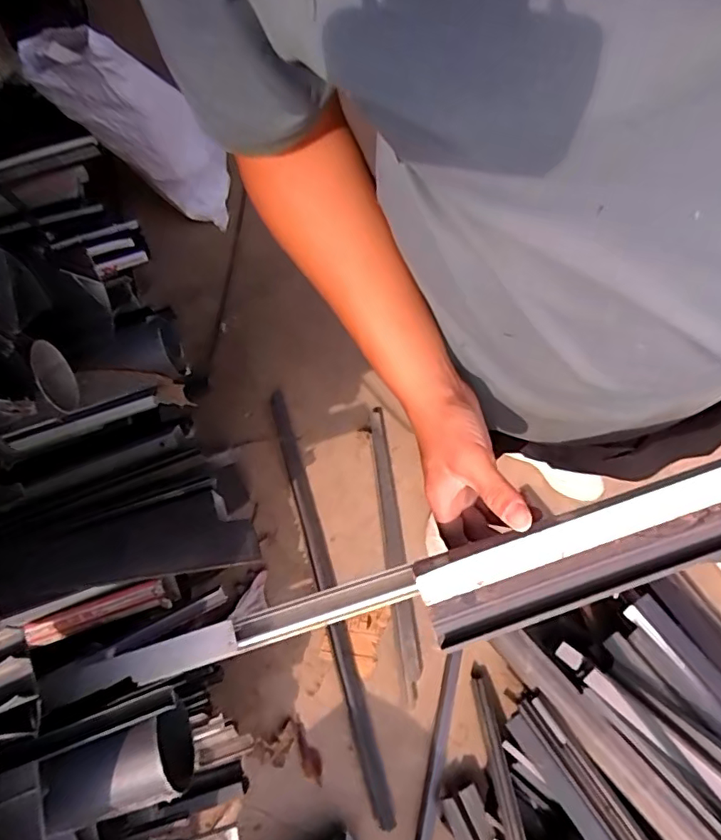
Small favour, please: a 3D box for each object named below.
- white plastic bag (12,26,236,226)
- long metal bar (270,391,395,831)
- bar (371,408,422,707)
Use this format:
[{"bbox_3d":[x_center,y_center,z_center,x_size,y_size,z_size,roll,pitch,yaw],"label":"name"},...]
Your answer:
[{"bbox_3d":[-0.551,-0.747,1.468,0.225,0.575,0.221,-17,68,20],"label":"white plastic bag"},{"bbox_3d":[-0.089,0.383,1.316,0.054,0.023,1.000,-17,71,-2],"label":"long metal bar"},{"bbox_3d":[0.079,0.296,1.328,0.053,0.021,0.678,-8,71,1],"label":"bar"}]

